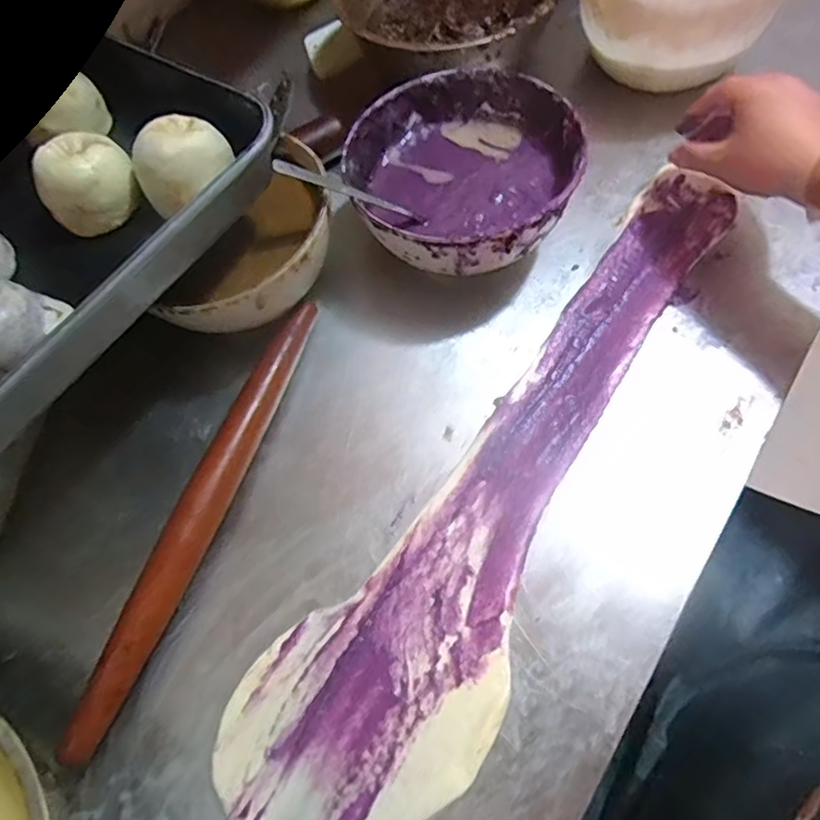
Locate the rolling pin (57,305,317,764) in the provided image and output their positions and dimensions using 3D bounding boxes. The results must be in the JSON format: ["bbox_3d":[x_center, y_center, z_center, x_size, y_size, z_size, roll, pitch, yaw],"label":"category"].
[{"bbox_3d":[-0.141,0.062,0.409,0.030,0.030,0.341,16,68,15],"label":"rolling pin"}]

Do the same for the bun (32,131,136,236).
[{"bbox_3d":[-0.221,-0.156,0.407,0.061,0.049,0.061,-3,64,7],"label":"bun"}]

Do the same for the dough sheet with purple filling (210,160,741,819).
[{"bbox_3d":[0.089,0.044,0.407,0.131,0.007,0.561,34,74,21],"label":"dough sheet with purple filling"}]

